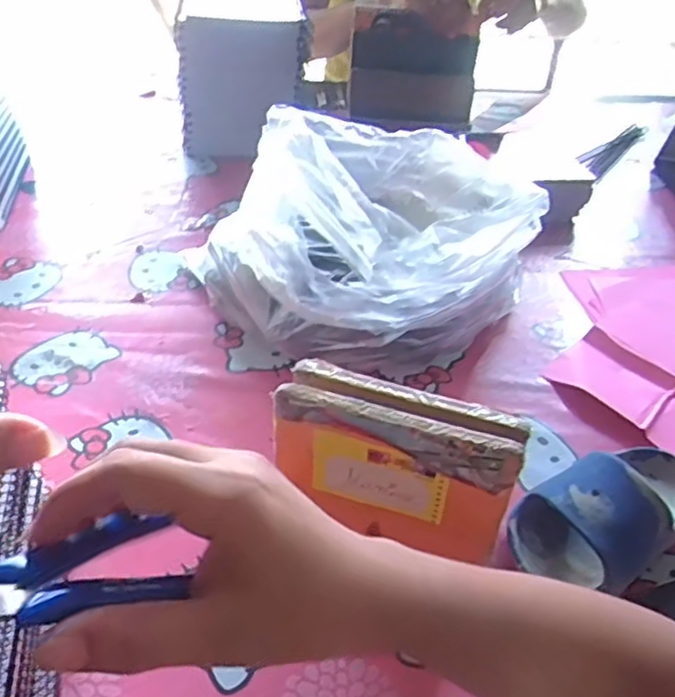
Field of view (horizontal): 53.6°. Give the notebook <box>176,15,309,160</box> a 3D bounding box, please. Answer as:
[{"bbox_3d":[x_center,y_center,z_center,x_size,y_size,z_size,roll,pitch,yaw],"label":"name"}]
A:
[{"bbox_3d":[-0.128,-0.343,0.885,0.162,0.167,0.018,2,31,0],"label":"notebook"}]

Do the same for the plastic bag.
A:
[{"bbox_3d":[0.041,-0.113,0.627,0.278,0.163,0.245,-25,49,-30],"label":"plastic bag"}]

